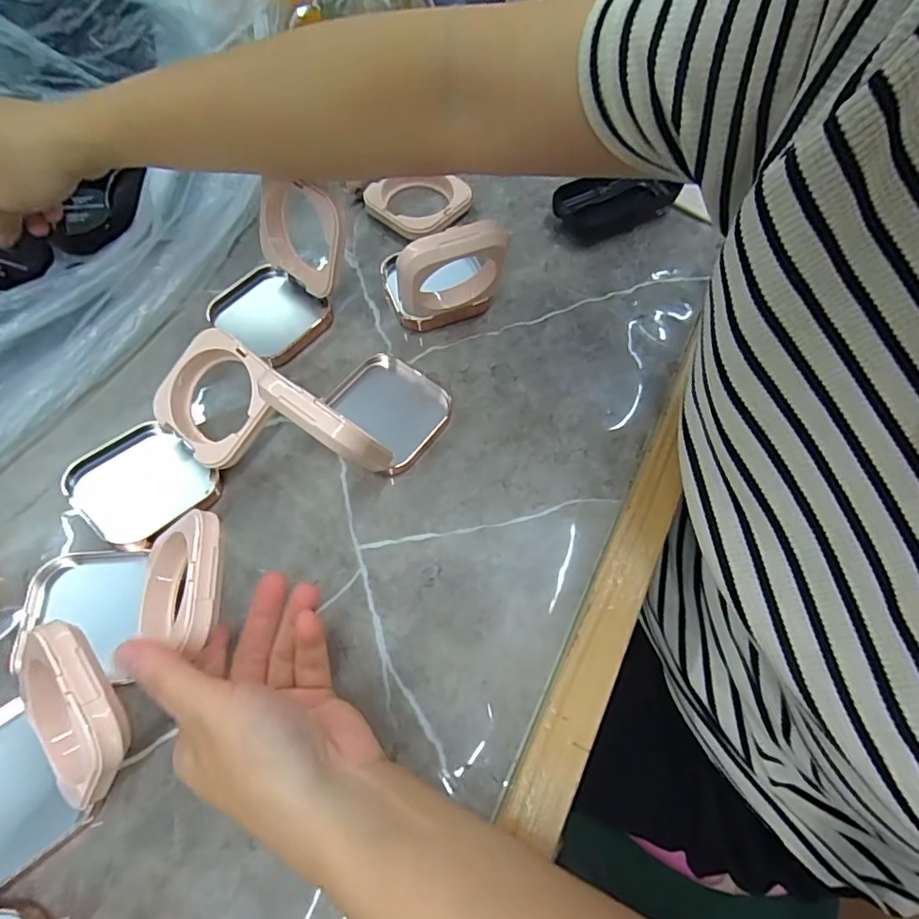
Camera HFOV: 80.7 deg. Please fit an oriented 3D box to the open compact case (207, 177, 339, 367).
[{"bbox_3d":[-0.135,-0.139,0.391,0.080,0.088,0.101,39,69,17],"label":"open compact case"}]

